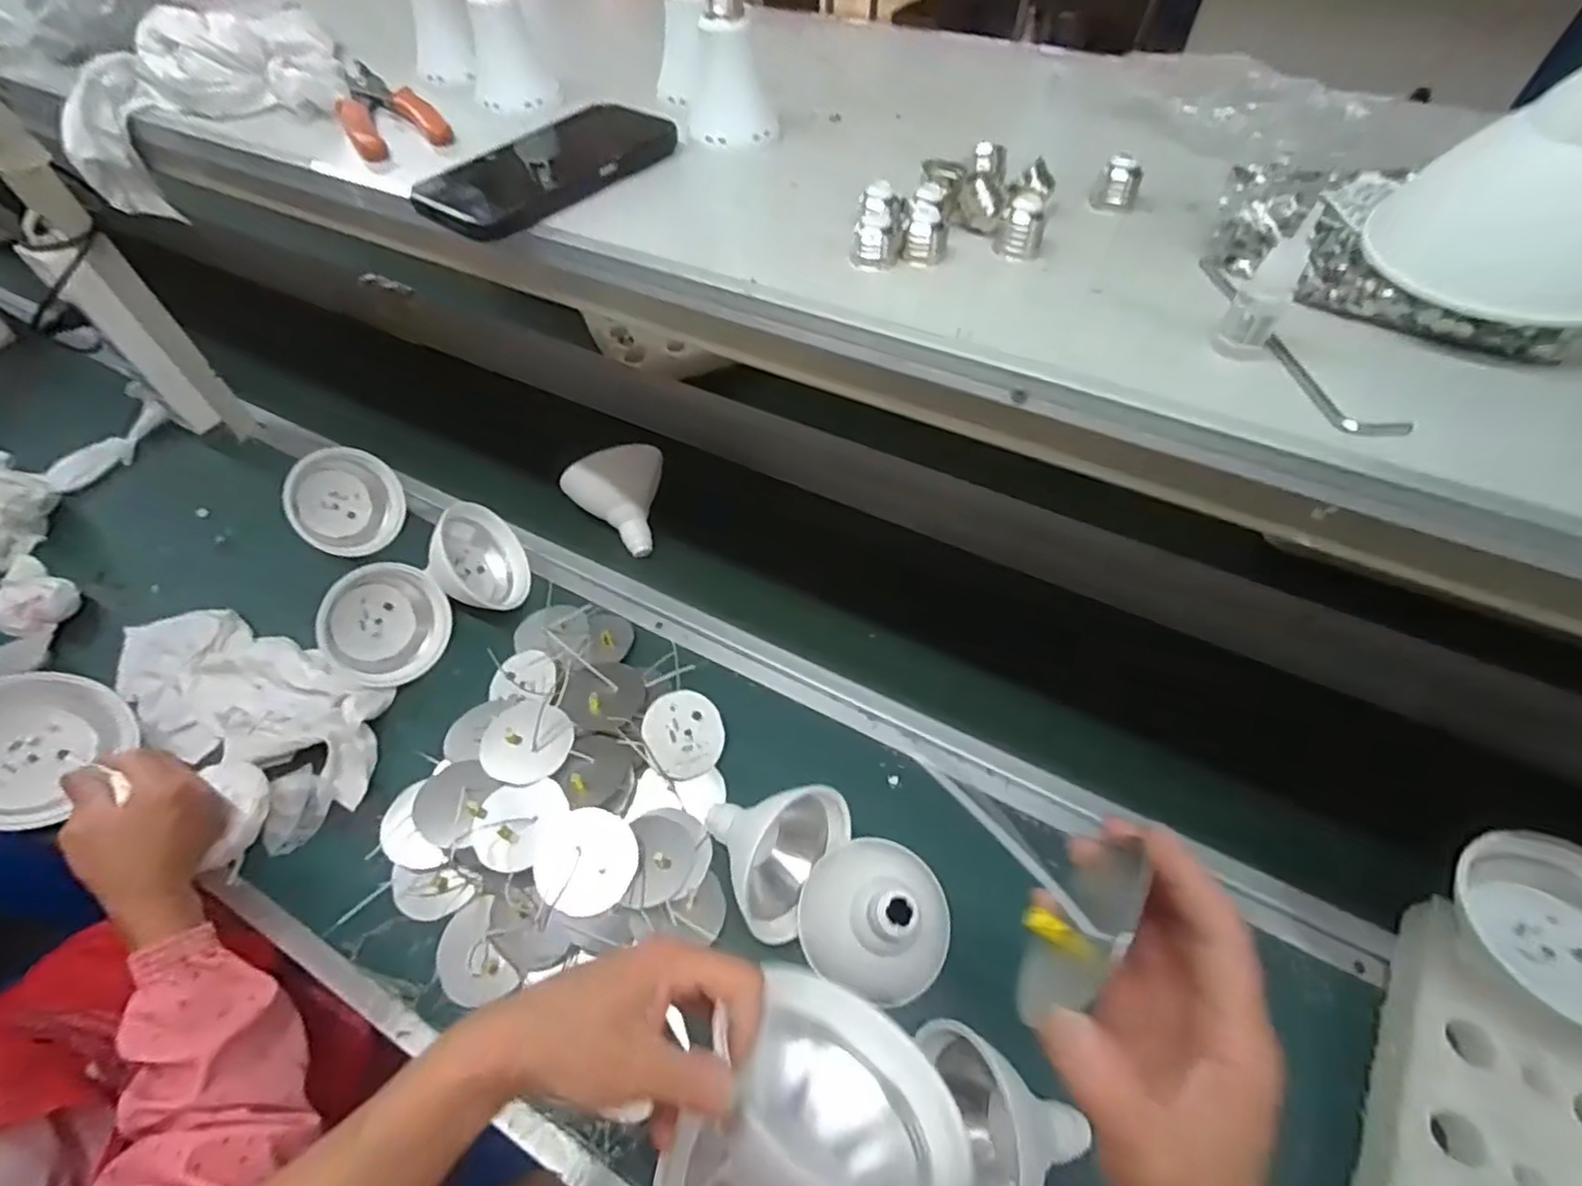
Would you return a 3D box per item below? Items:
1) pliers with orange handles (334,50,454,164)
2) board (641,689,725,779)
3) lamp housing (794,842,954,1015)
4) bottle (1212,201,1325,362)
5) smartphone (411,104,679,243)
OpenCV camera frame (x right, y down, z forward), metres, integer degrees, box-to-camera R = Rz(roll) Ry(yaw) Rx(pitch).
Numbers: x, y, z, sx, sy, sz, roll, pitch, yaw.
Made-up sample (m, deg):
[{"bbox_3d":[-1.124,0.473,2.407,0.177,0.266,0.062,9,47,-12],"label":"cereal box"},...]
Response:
[{"bbox_3d":[-0.313,-0.370,0.507,0.061,0.013,0.196,-28,59,-19],"label":"pliers with orange handles"},{"bbox_3d":[-0.094,0.125,0.598,0.072,0.004,0.074,18,68,-21],"label":"board"},{"bbox_3d":[0.064,0.222,0.479,0.108,0.089,0.102,0,55,0],"label":"lamp housing"},{"bbox_3d":[0.209,-0.131,0.292,0.020,0.057,0.019,-22,58,-15],"label":"bottle"},{"bbox_3d":[-0.151,-0.267,0.422,0.083,0.016,0.161,28,59,18],"label":"smartphone"}]

